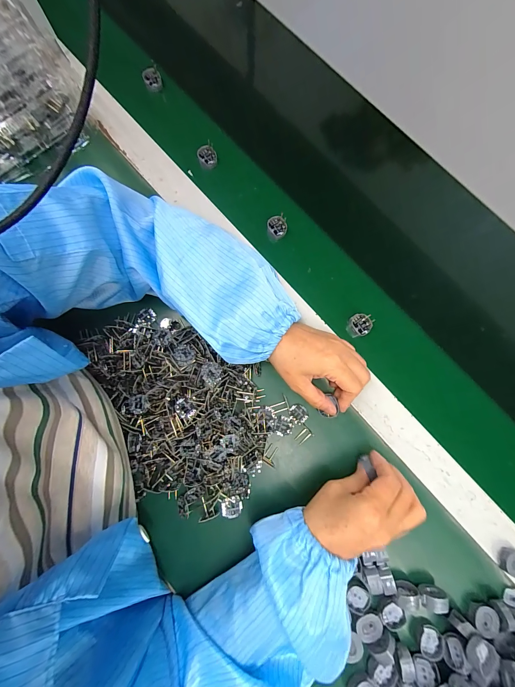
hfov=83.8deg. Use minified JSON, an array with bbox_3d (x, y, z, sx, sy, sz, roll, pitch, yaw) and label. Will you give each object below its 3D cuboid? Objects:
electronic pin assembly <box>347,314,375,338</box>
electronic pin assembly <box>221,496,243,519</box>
[{"bbox_3d":[0.138,-0.024,0.387,0.028,0.025,0.028,0,80,-1],"label":"electronic pin assembly"},{"bbox_3d":[-0.030,0.193,0.337,0.024,0.010,0.021,-10,80,-3],"label":"electronic pin assembly"}]

